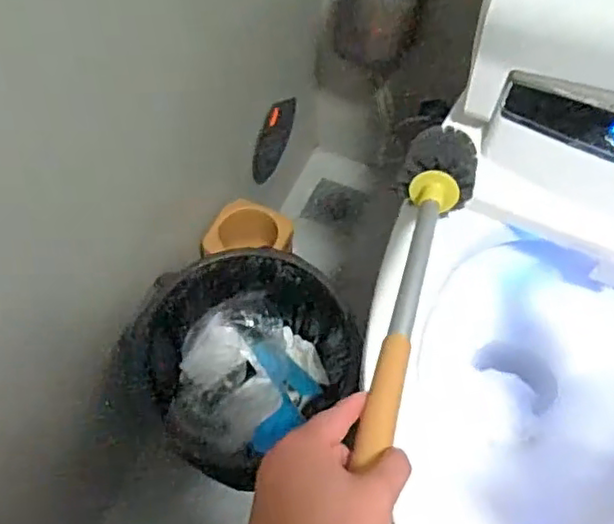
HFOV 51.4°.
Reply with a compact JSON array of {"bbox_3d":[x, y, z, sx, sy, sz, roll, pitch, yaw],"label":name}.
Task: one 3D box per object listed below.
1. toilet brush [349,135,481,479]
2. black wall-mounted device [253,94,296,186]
[{"bbox_3d":[0.097,-0.008,0.539,0.070,0.056,0.398,16,43,7],"label":"toilet brush"},{"bbox_3d":[-0.050,-0.189,0.974,0.014,0.130,0.123,28,64,14],"label":"black wall-mounted device"}]

